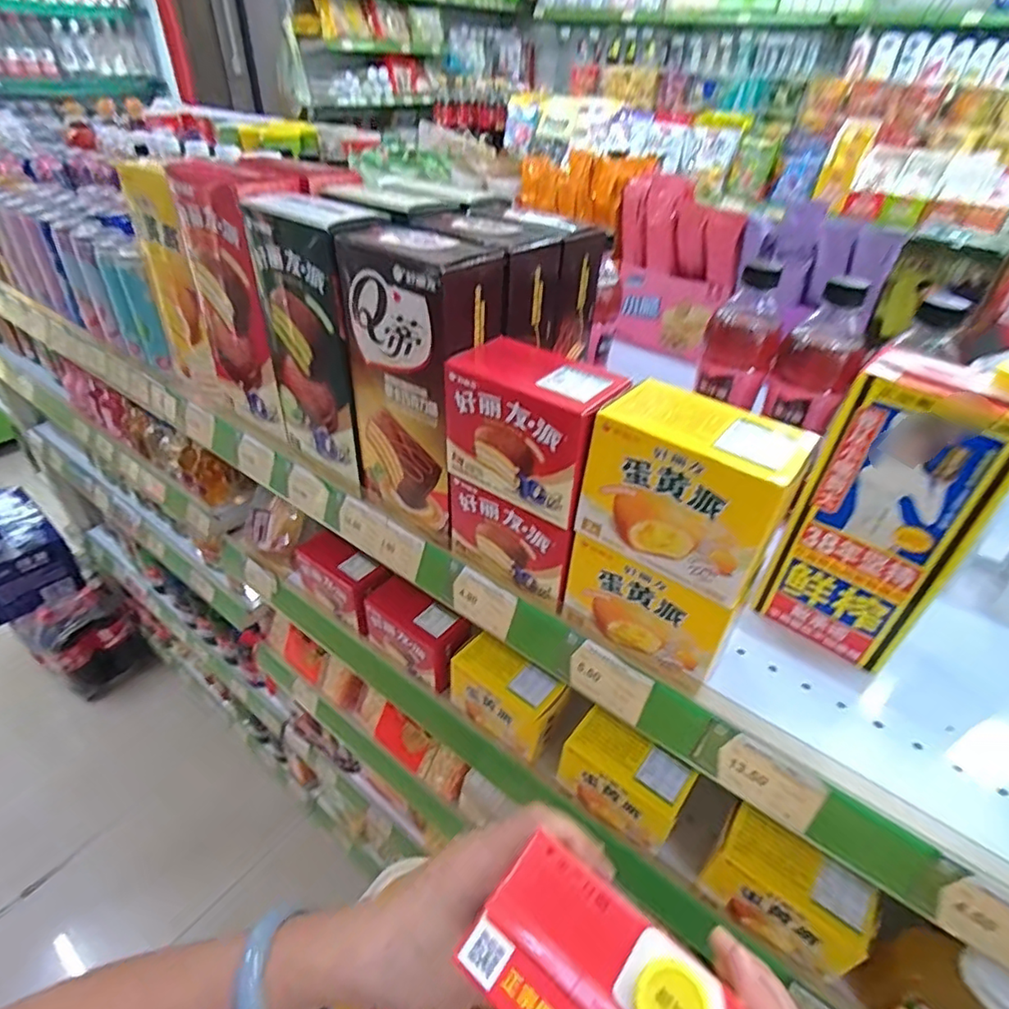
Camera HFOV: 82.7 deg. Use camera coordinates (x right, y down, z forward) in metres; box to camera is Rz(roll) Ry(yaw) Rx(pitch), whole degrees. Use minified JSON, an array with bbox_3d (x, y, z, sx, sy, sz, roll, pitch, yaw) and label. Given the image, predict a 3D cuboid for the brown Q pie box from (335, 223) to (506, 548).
[{"bbox_3d":[-0.064,-0.090,0.447,0.109,0.217,0.062,28,44,27],"label":"brown Q pie box"}]

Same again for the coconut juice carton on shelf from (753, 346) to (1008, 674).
[{"bbox_3d":[0.244,0.006,0.369,0.089,0.200,0.050,28,44,28],"label":"coconut juice carton on shelf"}]

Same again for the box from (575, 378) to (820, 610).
[{"bbox_3d":[0.109,-0.012,0.339,0.108,0.089,0.062,27,44,27],"label":"box"}]

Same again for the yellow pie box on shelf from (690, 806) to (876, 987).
[{"bbox_3d":[0.220,0.303,0.454,0.110,0.074,0.057,28,44,27],"label":"yellow pie box on shelf"}]

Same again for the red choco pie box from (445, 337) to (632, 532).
[{"bbox_3d":[0.018,-0.054,0.388,0.110,0.092,0.061,27,44,26],"label":"red choco pie box"}]

